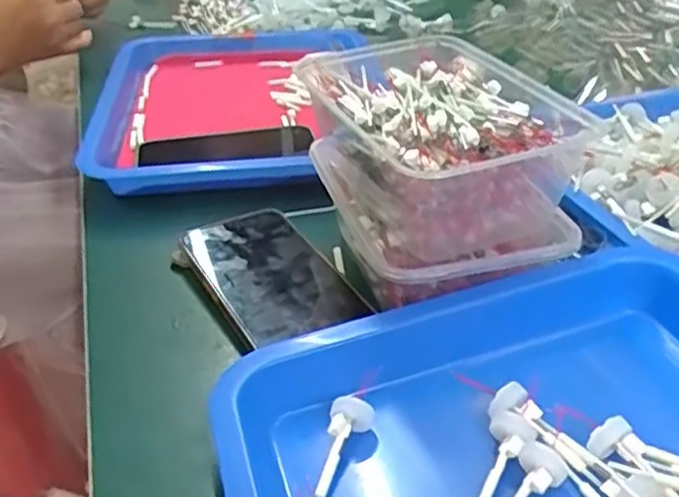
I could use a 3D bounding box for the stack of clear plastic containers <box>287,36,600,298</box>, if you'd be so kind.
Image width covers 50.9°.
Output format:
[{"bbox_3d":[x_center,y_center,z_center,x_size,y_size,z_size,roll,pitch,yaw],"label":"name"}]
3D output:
[{"bbox_3d":[0.058,-0.056,0.435,0.120,0.089,0.178,-11,35,-14],"label":"stack of clear plastic containers"}]

